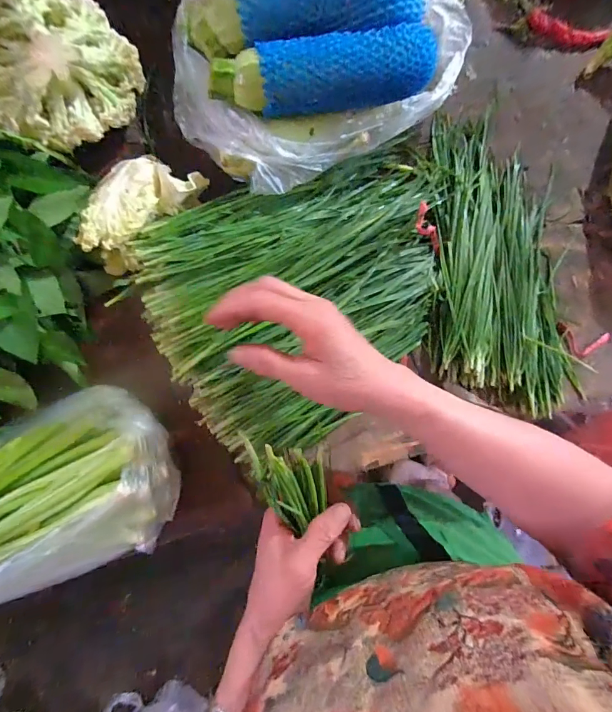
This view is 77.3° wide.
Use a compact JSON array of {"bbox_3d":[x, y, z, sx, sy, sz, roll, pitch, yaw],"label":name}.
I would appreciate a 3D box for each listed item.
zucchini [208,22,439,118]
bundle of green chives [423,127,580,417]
[{"bbox_3d":[0.019,-0.270,0.368,0.213,0.048,0.058,-7,91,4],"label":"zucchini"},{"bbox_3d":[0.218,-0.111,0.447,0.162,0.031,0.341,-4,82,-13],"label":"bundle of green chives"}]

